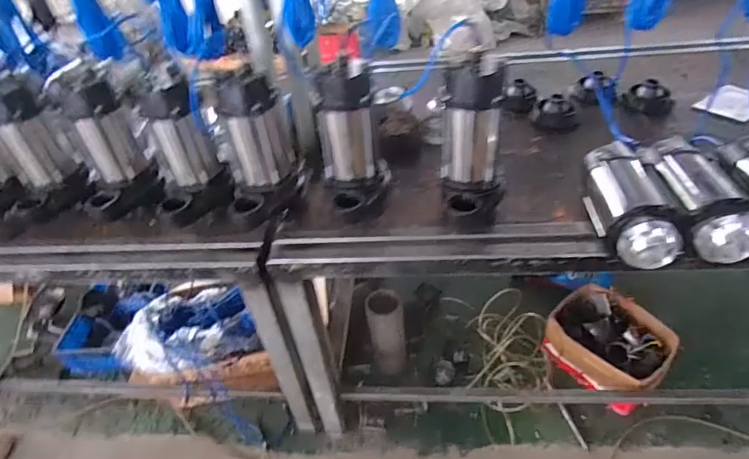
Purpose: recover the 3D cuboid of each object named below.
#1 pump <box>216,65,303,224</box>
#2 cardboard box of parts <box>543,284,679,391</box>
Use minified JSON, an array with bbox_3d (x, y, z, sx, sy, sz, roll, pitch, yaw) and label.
[{"bbox_3d":[-0.256,-0.178,0.986,0.135,0.316,0.158,1,26,8],"label":"pump"},{"bbox_3d":[0.787,0.367,1.532,0.294,0.136,0.356,-30,45,-25],"label":"cardboard box of parts"}]

